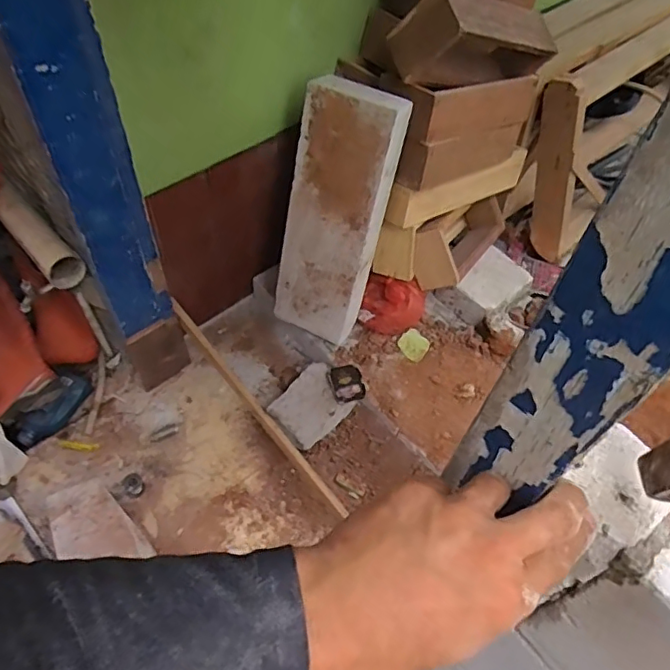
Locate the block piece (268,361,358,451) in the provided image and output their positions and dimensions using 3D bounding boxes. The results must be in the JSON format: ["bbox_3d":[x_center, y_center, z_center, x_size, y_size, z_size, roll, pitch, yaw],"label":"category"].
[{"bbox_3d":[-0.062,0.185,1.472,0.168,0.092,0.214,35,59,18],"label":"block piece"}]

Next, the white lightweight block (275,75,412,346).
[{"bbox_3d":[-0.002,-0.269,1.376,0.220,0.611,0.103,19,35,8],"label":"white lightweight block"}]

